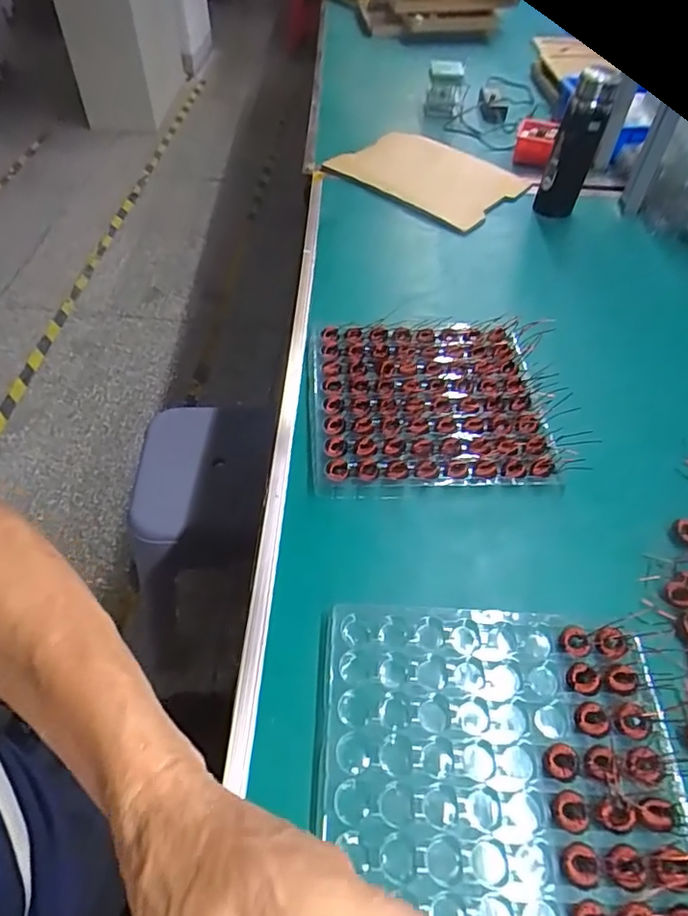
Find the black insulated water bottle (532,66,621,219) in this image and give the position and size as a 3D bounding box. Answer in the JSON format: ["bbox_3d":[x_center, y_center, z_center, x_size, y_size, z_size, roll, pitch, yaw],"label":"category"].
[{"bbox_3d":[0.442,-0.593,1.071,0.081,0.246,0.084,18,52,12],"label":"black insulated water bottle"}]

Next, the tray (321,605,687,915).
[{"bbox_3d":[0.125,0.262,0.447,0.279,0.032,0.281,3,51,-1],"label":"tray"}]

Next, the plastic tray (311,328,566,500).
[{"bbox_3d":[0.099,-0.074,0.716,0.279,0.028,0.277,0,51,-3],"label":"plastic tray"}]

